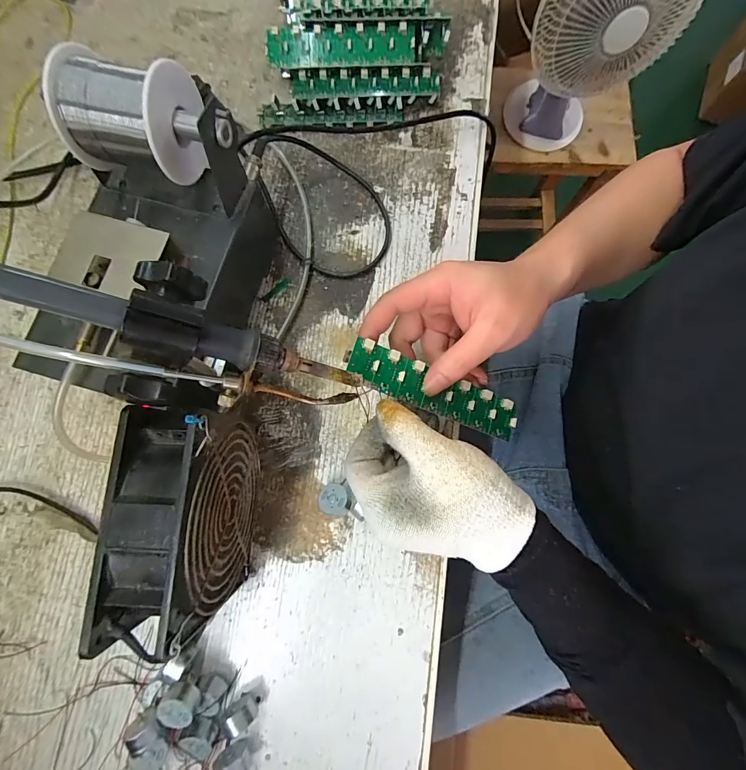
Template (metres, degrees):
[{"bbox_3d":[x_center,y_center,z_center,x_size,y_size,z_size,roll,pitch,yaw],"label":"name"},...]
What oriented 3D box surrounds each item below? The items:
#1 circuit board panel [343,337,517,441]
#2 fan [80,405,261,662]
[{"bbox_3d":[0.046,0.005,0.263,0.138,0.006,0.030,21,79,-16],"label":"circuit board panel"},{"bbox_3d":[-0.110,0.082,0.237,0.048,0.119,0.121,3,79,1],"label":"fan"}]

